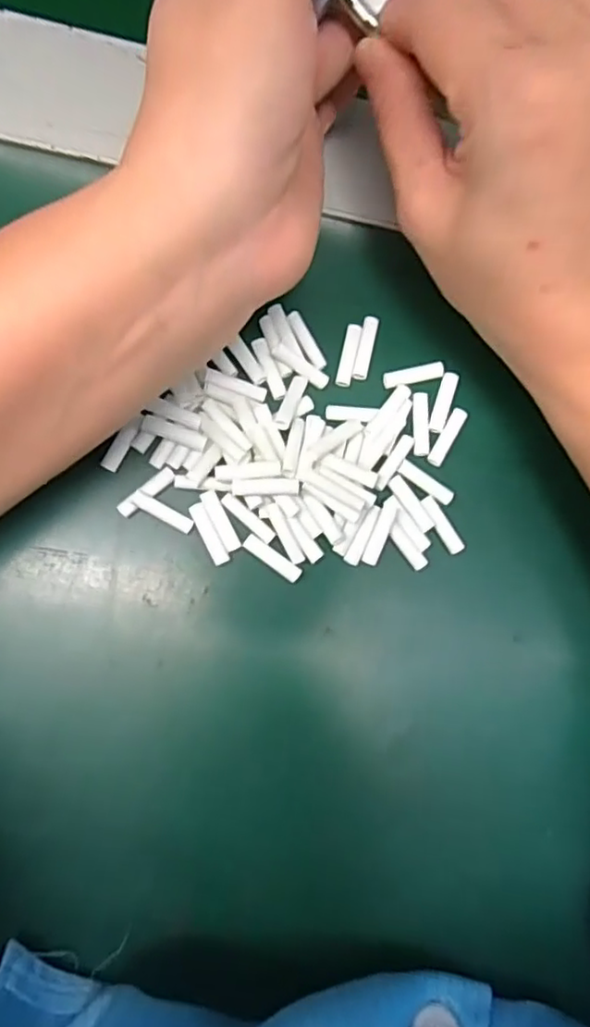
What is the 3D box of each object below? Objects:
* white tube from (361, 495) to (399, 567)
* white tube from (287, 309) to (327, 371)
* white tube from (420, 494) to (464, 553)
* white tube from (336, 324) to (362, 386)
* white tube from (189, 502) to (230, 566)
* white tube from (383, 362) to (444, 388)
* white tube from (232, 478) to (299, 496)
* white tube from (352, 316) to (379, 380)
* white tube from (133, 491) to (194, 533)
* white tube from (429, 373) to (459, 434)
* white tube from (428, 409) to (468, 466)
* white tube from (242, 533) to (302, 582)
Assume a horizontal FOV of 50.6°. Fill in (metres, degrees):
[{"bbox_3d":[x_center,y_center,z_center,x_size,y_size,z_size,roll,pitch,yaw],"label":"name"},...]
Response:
[{"bbox_3d":[0.031,0.006,0.221,0.006,0.006,0.026,20,83,-5],"label":"white tube"},{"bbox_3d":[0.004,-0.063,0.226,0.006,0.004,0.023,-29,89,-8],"label":"white tube"},{"bbox_3d":[0.054,0.004,0.225,0.006,0.004,0.023,-30,89,-8],"label":"white tube"},{"bbox_3d":[0.020,-0.058,0.228,0.006,0.004,0.023,13,83,-5],"label":"white tube"},{"bbox_3d":[-0.030,0.007,0.215,0.006,0.004,0.023,-27,88,-8],"label":"white tube"},{"bbox_3d":[0.044,-0.051,0.230,0.023,0.004,0.007,-13,86,-8],"label":"white tube"},{"bbox_3d":[-0.010,-0.009,0.215,0.023,0.005,0.006,-2,85,-7],"label":"white tube"},{"bbox_3d":[0.026,-0.061,0.230,0.006,0.004,0.024,13,83,-5],"label":"white tube"},{"bbox_3d":[-0.045,0.000,0.215,0.022,0.004,0.006,29,82,-3],"label":"white tube"},{"bbox_3d":[0.055,-0.041,0.231,0.006,0.004,0.023,19,83,-5],"label":"white tube"},{"bbox_3d":[0.057,-0.028,0.229,0.006,0.004,0.024,30,82,-3],"label":"white tube"},{"bbox_3d":[-0.008,0.016,0.218,0.022,0.004,0.006,35,82,-3],"label":"white tube"}]

